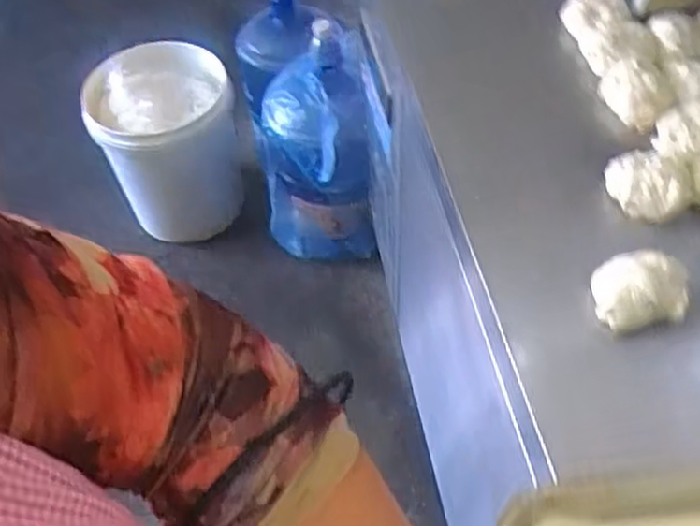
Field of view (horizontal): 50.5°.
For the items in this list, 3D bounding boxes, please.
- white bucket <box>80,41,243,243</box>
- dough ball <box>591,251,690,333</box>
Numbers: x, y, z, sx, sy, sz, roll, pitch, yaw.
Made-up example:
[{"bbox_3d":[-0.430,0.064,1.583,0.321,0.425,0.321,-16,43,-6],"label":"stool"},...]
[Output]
[{"bbox_3d":[-0.392,-0.246,1.669,0.289,0.394,0.294,-1,53,2],"label":"white bucket"},{"bbox_3d":[0.250,0.031,0.642,0.082,0.057,0.061,-4,53,-1],"label":"dough ball"}]

